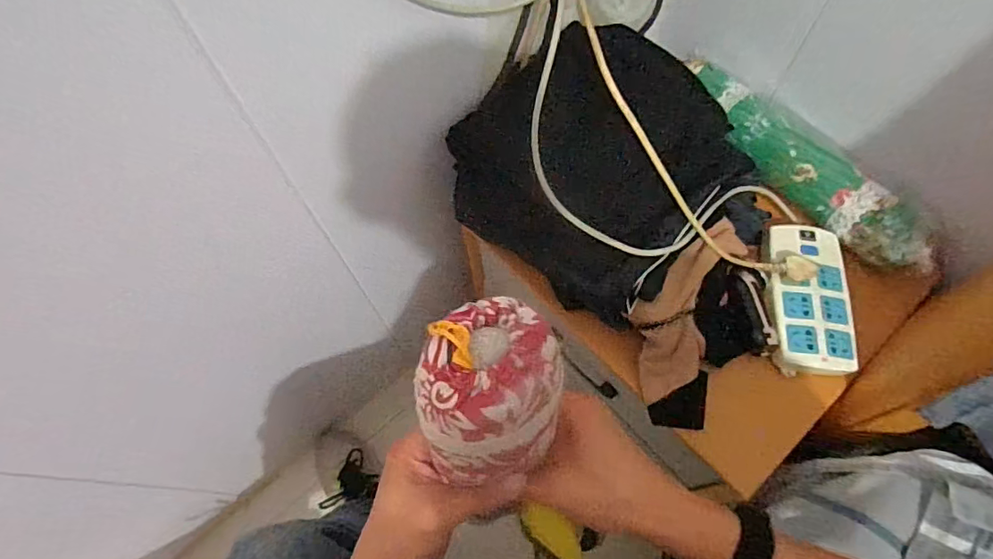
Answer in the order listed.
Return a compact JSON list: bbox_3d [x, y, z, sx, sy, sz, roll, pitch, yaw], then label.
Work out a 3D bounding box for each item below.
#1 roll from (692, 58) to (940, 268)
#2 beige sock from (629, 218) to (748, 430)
[{"bbox_3d":[0.391,-0.156,0.672,0.076,0.051,0.366,-36,68,-13],"label":"roll"},{"bbox_3d":[0.206,0.044,0.595,0.115,0.062,0.244,13,88,8],"label":"beige sock"}]

